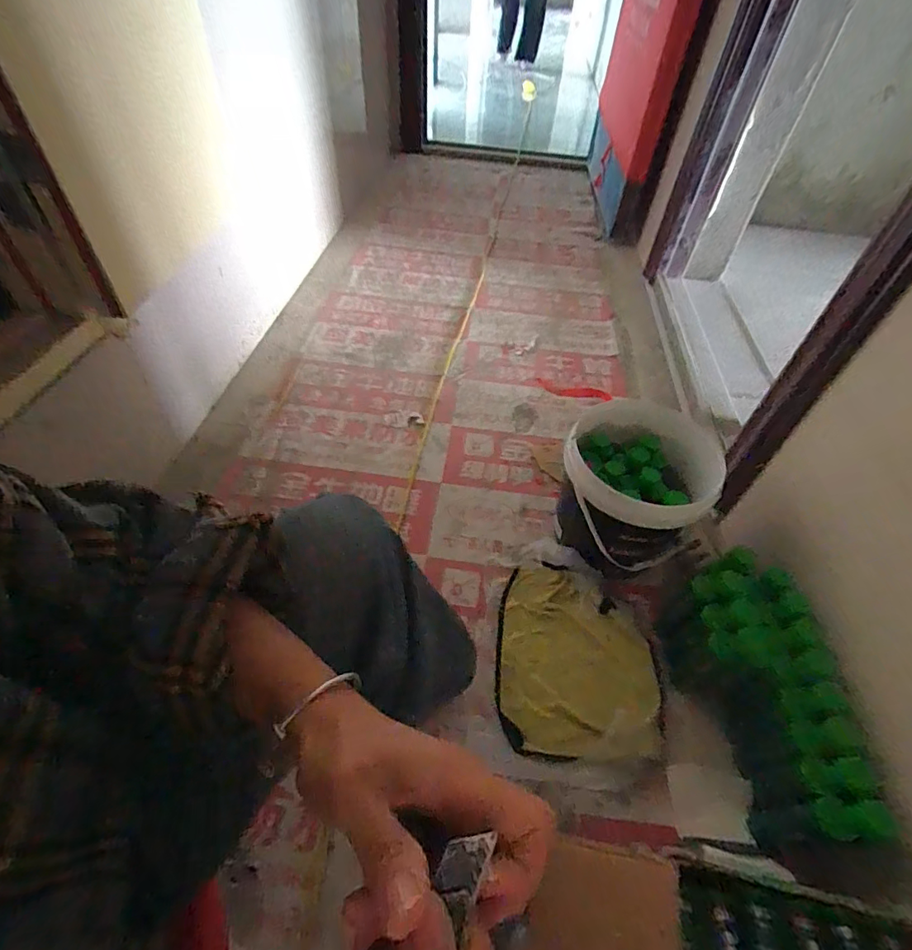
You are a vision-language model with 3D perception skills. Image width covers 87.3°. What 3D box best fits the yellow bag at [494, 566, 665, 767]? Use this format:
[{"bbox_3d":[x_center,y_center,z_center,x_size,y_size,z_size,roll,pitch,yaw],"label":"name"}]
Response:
[{"bbox_3d":[0.212,0.314,0.848,0.266,0.034,0.332,4,48,0],"label":"yellow bag"}]

